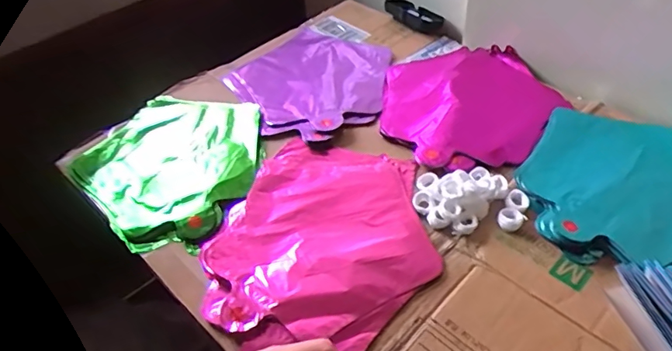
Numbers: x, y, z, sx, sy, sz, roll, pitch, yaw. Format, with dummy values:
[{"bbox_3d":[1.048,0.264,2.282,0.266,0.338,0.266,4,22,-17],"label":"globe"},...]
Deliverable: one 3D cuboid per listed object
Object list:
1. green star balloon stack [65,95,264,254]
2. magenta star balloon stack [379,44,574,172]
[{"bbox_3d":[-0.217,-0.015,0.656,0.249,0.031,0.244,12,49,16],"label":"green star balloon stack"},{"bbox_3d":[0.182,-0.104,0.699,0.248,0.025,0.239,-18,48,-11],"label":"magenta star balloon stack"}]

